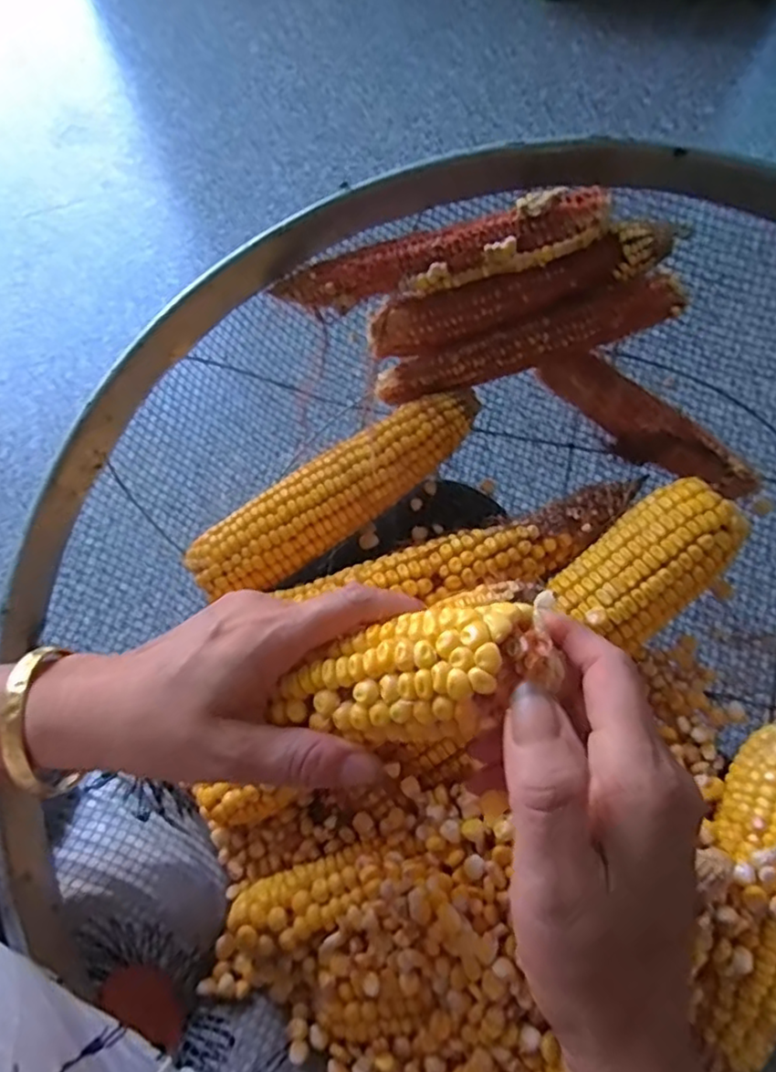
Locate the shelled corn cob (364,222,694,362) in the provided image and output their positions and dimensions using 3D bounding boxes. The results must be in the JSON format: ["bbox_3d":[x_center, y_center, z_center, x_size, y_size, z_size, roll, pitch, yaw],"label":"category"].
[{"bbox_3d":[0.072,-0.136,0.351,0.169,0.027,0.029,-15,71,15],"label":"shelled corn cob"}]

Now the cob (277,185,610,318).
[{"bbox_3d":[0.026,-0.148,0.343,0.175,0.029,0.024,-9,71,13],"label":"cob"}]

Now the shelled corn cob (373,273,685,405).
[{"bbox_3d":[0.075,-0.109,0.362,0.170,0.022,0.025,-14,70,21],"label":"shelled corn cob"}]

